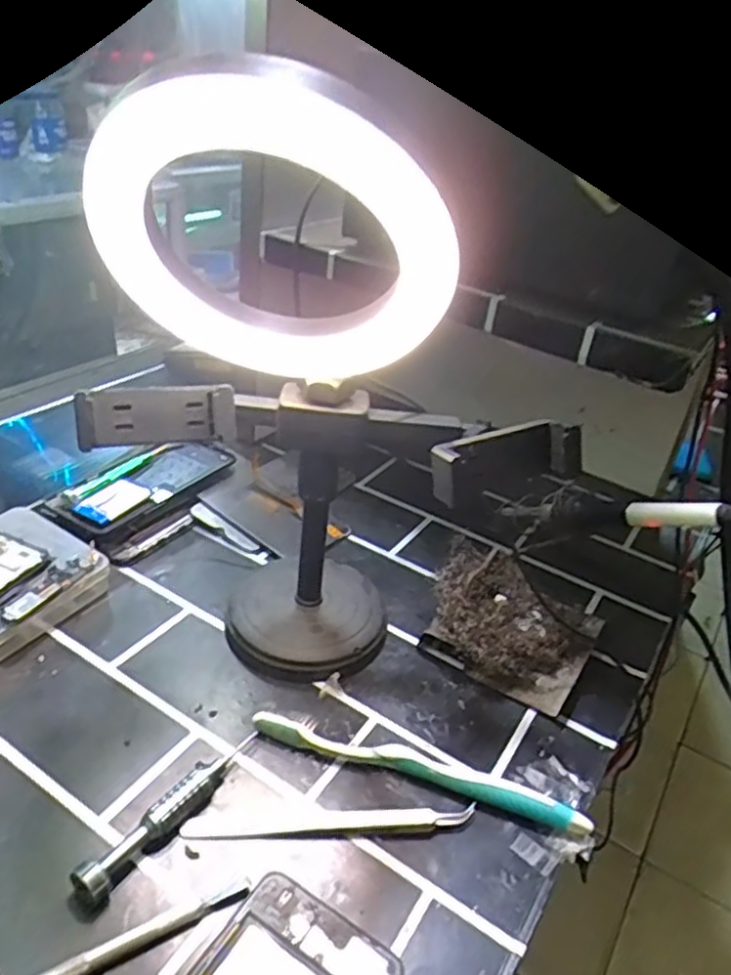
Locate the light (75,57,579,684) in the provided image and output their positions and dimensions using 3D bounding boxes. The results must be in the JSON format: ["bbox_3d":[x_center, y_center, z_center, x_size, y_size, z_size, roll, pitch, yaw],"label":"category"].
[{"bbox_3d":[-0.022,-0.022,0.365,0.213,0.319,0.134,-13,37,-29],"label":"light"}]

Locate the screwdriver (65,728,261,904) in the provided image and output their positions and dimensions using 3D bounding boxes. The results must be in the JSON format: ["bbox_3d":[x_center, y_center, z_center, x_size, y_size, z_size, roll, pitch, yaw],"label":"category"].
[{"bbox_3d":[-0.094,0.157,0.352,0.017,0.015,0.112,23,35,24],"label":"screwdriver"}]

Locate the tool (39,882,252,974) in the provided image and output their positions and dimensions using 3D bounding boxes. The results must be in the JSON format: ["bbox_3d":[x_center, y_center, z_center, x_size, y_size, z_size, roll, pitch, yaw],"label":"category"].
[{"bbox_3d":[-0.113,0.197,0.292,0.137,0.006,0.009,-13,37,-29],"label":"tool"}]

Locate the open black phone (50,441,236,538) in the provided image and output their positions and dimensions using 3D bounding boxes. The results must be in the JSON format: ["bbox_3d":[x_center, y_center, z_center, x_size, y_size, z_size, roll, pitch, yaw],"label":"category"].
[{"bbox_3d":[-0.177,-0.006,0.571,0.065,0.012,0.149,30,37,22],"label":"open black phone"}]

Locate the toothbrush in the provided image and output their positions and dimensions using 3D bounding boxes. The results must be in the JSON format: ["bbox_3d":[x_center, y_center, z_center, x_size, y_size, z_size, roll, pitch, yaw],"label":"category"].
[{"bbox_3d":[0.028,0.155,0.386,0.184,0.014,0.014,14,33,11],"label":"toothbrush"}]

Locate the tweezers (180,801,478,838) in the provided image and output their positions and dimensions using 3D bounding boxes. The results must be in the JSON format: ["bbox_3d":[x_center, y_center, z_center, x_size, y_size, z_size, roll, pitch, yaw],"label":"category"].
[{"bbox_3d":[-0.015,0.171,0.356,0.148,0.005,0.014,1,33,-10],"label":"tweezers"}]

